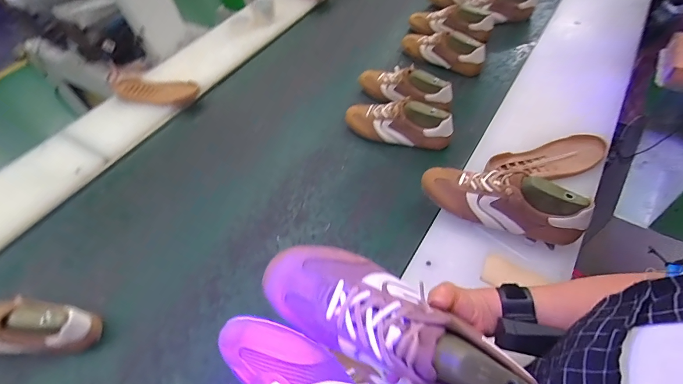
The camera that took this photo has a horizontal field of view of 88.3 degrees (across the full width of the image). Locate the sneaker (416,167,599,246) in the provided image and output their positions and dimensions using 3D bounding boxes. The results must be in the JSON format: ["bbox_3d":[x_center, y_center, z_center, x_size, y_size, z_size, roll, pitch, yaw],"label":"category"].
[{"bbox_3d":[0.283,0.006,0.631,0.276,0.086,0.081,19,56,22],"label":"sneaker"}]

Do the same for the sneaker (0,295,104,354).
[{"bbox_3d":[-0.607,0.251,0.659,0.282,0.099,0.089,1,52,9],"label":"sneaker"}]

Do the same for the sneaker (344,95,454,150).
[{"bbox_3d":[0.139,-0.185,0.894,0.280,0.107,0.088,12,54,17],"label":"sneaker"}]

